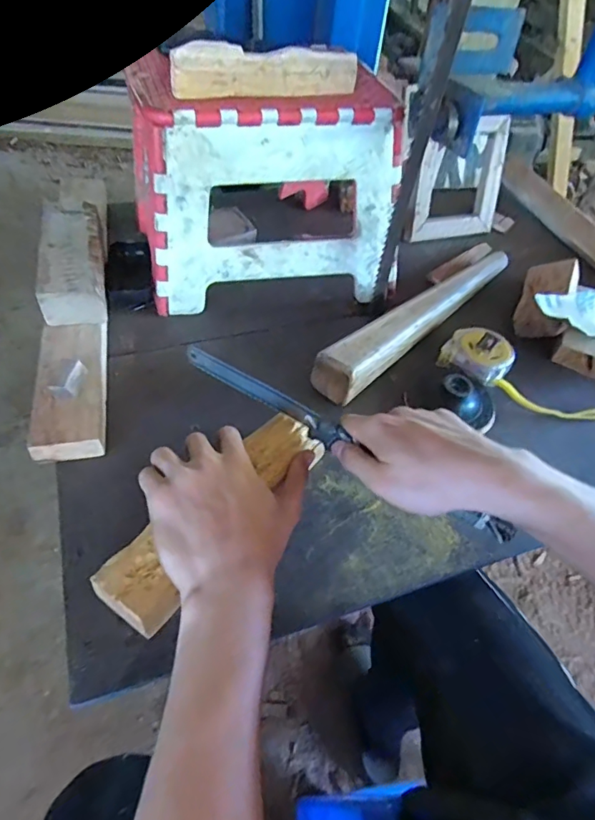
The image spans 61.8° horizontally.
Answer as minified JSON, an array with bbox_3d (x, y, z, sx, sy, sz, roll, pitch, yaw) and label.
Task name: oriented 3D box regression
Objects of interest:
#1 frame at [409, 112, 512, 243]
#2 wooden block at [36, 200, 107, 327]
[{"bbox_3d":[0.226,-0.325,0.704,0.135,0.151,0.025,-12,32,-16],"label":"frame"},{"bbox_3d":[-0.248,-0.169,0.553,0.065,0.041,0.186,-9,51,-14],"label":"wooden block"}]

